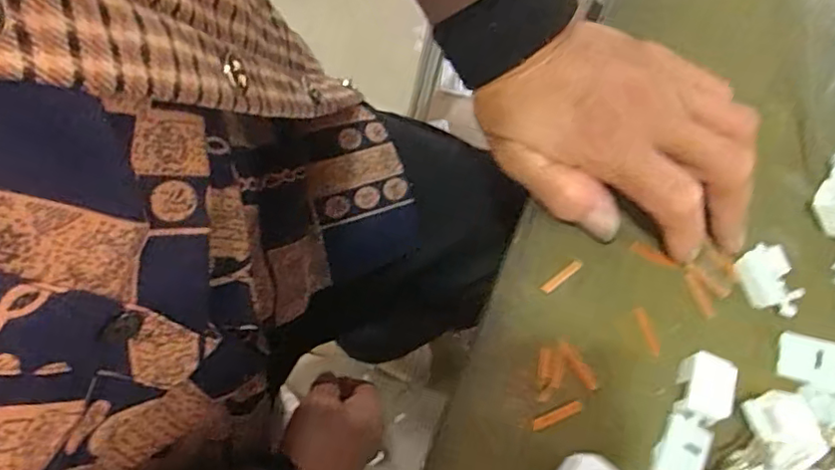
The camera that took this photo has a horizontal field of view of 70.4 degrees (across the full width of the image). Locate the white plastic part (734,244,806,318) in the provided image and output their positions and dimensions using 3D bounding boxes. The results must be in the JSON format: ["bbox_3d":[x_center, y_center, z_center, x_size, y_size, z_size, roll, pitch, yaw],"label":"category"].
[{"bbox_3d":[0.163,0.021,0.272,0.020,0.007,0.032,-17,71,-13],"label":"white plastic part"}]

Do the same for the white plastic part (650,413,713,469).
[{"bbox_3d":[0.107,0.089,0.240,0.021,0.004,0.028,32,68,6],"label":"white plastic part"}]

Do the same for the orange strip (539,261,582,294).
[{"bbox_3d":[0.065,0.019,0.266,0.023,0.004,0.005,-34,76,-18],"label":"orange strip"}]

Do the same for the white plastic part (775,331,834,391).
[{"bbox_3d":[0.174,0.056,0.261,0.028,0.004,0.021,17,68,0],"label":"white plastic part"}]

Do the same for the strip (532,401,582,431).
[{"bbox_3d":[0.058,0.074,0.243,0.023,0.004,0.004,-19,72,-14],"label":"strip"}]

